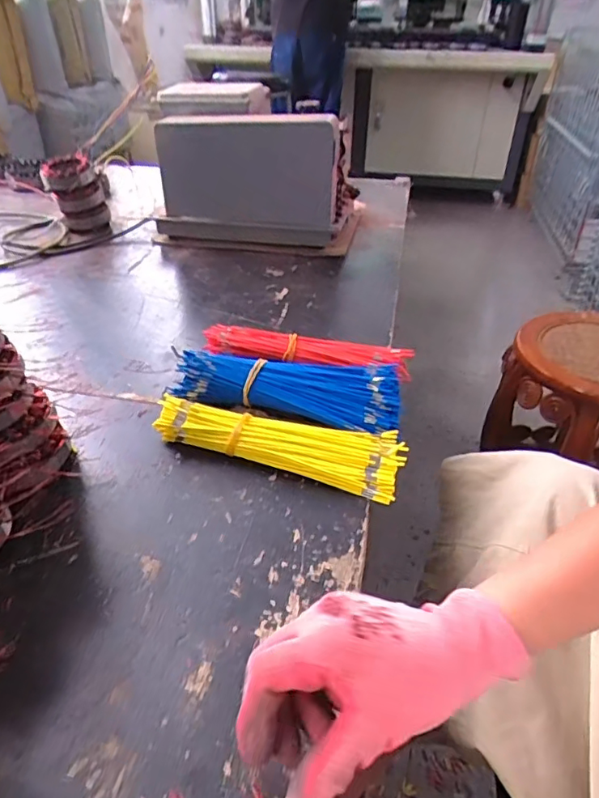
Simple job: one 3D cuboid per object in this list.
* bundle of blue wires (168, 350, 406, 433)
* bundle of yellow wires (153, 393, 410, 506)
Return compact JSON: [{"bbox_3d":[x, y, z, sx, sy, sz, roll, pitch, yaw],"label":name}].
[{"bbox_3d":[-0.014,-0.011,0.575,0.242,0.046,0.094,7,38,7],"label":"bundle of blue wires"},{"bbox_3d":[-0.019,0.038,0.522,0.238,0.032,0.070,14,39,16],"label":"bundle of yellow wires"}]

